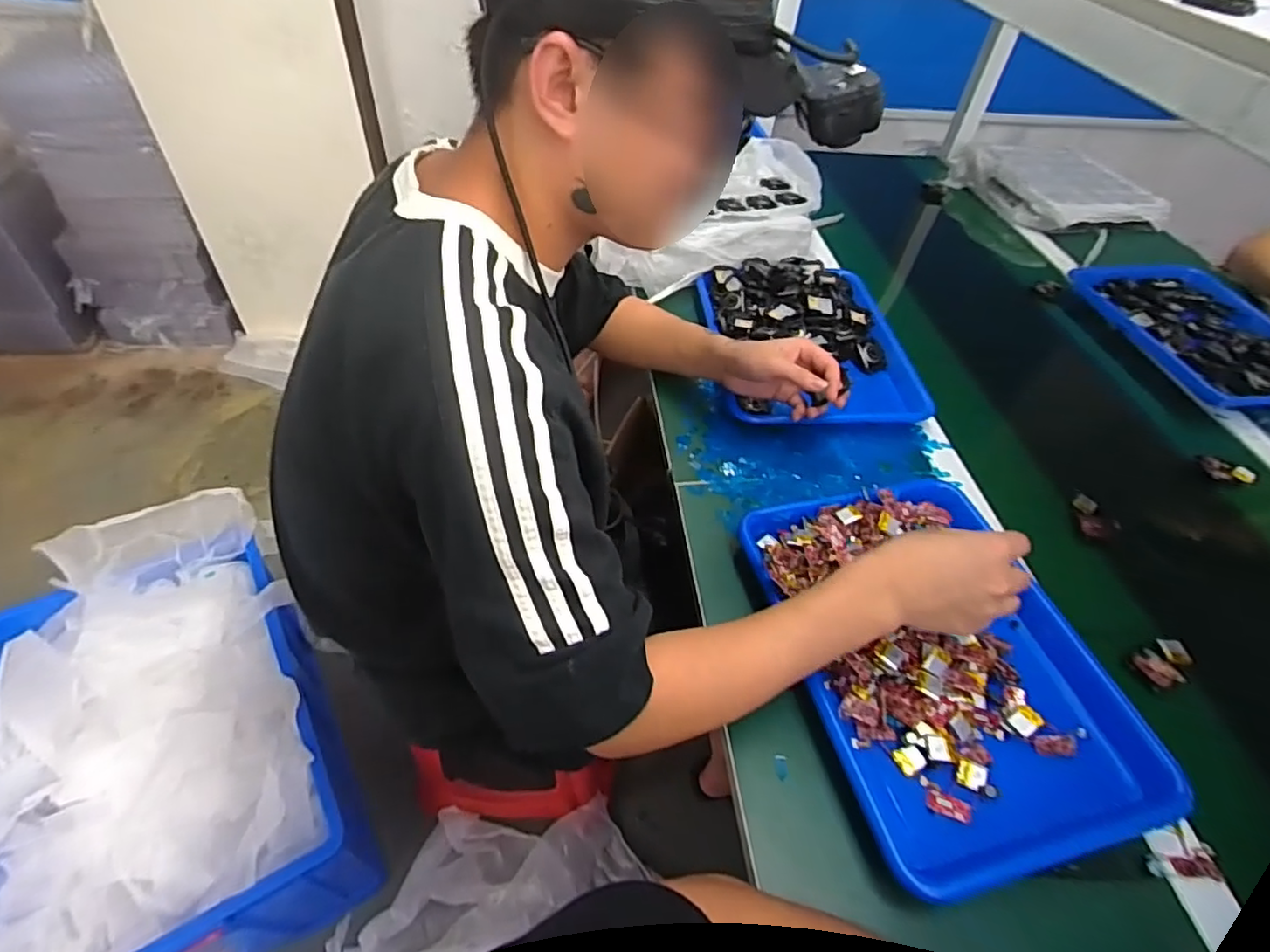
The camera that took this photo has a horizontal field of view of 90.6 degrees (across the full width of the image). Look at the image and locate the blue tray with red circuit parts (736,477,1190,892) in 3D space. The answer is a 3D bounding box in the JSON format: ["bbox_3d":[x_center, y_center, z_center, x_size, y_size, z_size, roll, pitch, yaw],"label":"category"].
[{"bbox_3d":[0.257,0.145,0.548,0.254,0.040,0.339,-9,49,-13],"label":"blue tray with red circuit parts"}]

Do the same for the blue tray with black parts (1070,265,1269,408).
[{"bbox_3d":[0.753,-0.199,0.831,0.210,0.031,0.316,-4,48,-9],"label":"blue tray with black parts"}]

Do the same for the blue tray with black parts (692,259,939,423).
[{"bbox_3d":[0.221,-0.185,0.837,0.245,0.050,0.314,-2,48,-7],"label":"blue tray with black parts"}]

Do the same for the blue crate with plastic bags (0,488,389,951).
[{"bbox_3d":[-0.721,0.408,0.954,0.412,0.384,0.615,-24,54,-24],"label":"blue crate with plastic bags"}]

